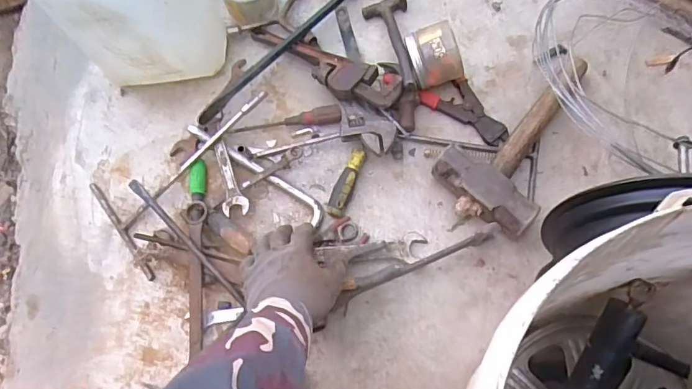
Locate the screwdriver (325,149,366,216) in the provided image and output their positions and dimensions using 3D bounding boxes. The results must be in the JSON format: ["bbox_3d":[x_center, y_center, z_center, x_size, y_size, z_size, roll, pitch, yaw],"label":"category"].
[{"bbox_3d":[0.000,-0.016,0.690,0.025,0.027,0.102,18,68,9],"label":"screwdriver"}]

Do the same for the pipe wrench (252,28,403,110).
[{"bbox_3d":[-0.041,-0.202,0.753,0.286,0.032,0.066,34,71,29],"label":"pipe wrench"}]

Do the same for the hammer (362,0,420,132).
[{"bbox_3d":[0.072,-0.212,0.739,0.071,0.053,0.256,-3,66,0],"label":"hammer"}]

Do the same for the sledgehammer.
[{"bbox_3d":[0.234,-0.057,0.672,0.139,0.064,0.222,40,73,17],"label":"sledgehammer"}]

